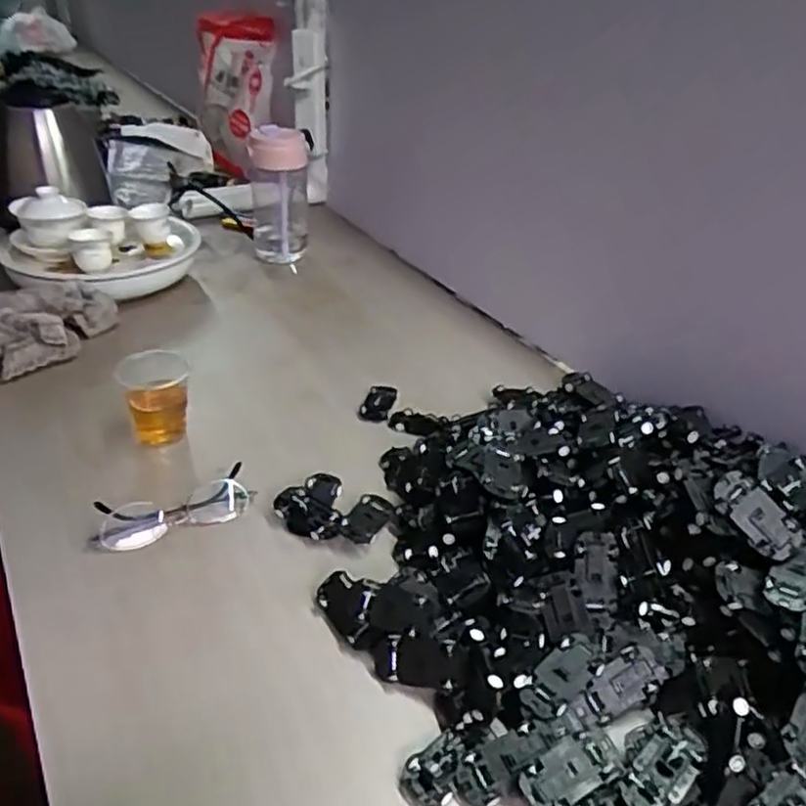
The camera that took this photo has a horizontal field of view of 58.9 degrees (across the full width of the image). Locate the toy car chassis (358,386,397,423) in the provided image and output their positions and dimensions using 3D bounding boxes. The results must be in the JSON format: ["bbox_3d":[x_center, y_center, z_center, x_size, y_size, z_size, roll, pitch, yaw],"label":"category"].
[{"bbox_3d":[-0.025,-0.001,0.757,0.032,0.011,0.061,11,34,12],"label":"toy car chassis"}]

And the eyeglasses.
[{"bbox_3d":[-0.192,0.088,0.598,0.126,0.031,0.040,-17,38,-27],"label":"eyeglasses"}]

